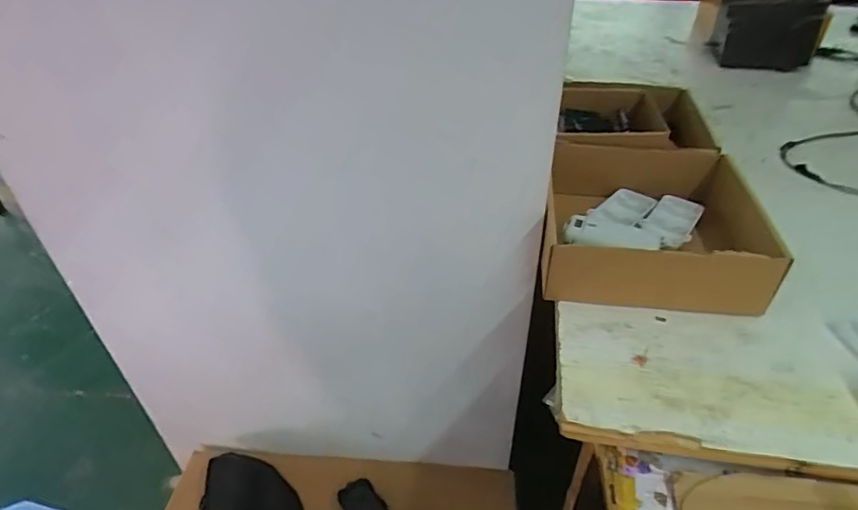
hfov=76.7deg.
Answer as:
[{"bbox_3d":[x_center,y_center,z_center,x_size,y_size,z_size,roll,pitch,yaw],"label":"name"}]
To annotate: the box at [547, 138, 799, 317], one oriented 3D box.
[{"bbox_3d":[0.223,-0.038,0.568,0.204,0.069,0.208,4,40,7],"label":"box"}]

